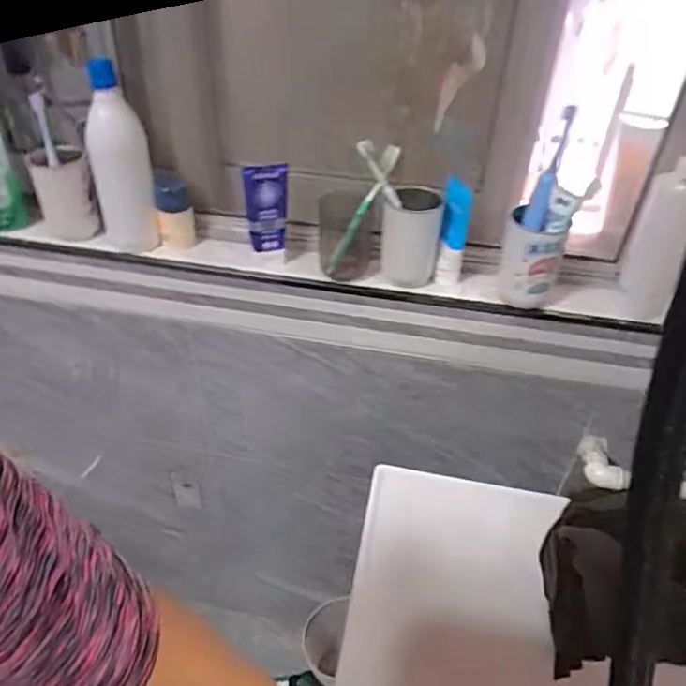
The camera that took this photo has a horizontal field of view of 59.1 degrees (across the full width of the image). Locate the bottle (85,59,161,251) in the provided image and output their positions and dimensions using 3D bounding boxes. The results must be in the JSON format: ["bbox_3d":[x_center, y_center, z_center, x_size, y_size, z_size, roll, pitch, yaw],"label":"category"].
[{"bbox_3d":[-0.305,-0.243,0.825,0.074,0.251,0.057,-15,43,-19],"label":"bottle"}]

